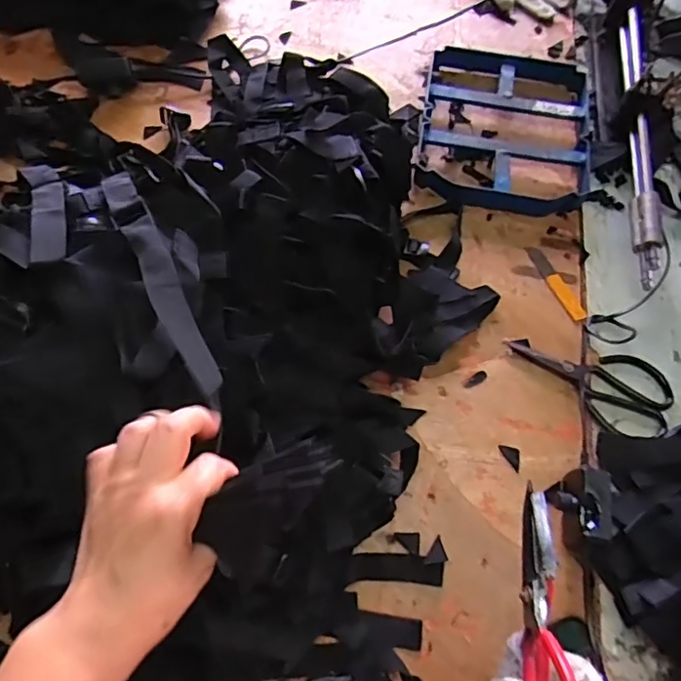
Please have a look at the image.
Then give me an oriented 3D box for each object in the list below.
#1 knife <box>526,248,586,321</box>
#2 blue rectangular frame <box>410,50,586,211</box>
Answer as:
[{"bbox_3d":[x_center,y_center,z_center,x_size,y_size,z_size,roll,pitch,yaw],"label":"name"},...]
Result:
[{"bbox_3d":[0.259,-0.071,0.674,0.022,0.009,0.109,-23,70,-12],"label":"knife"},{"bbox_3d":[0.220,-0.296,0.758,0.218,0.041,0.265,9,67,1],"label":"blue rectangular frame"}]

